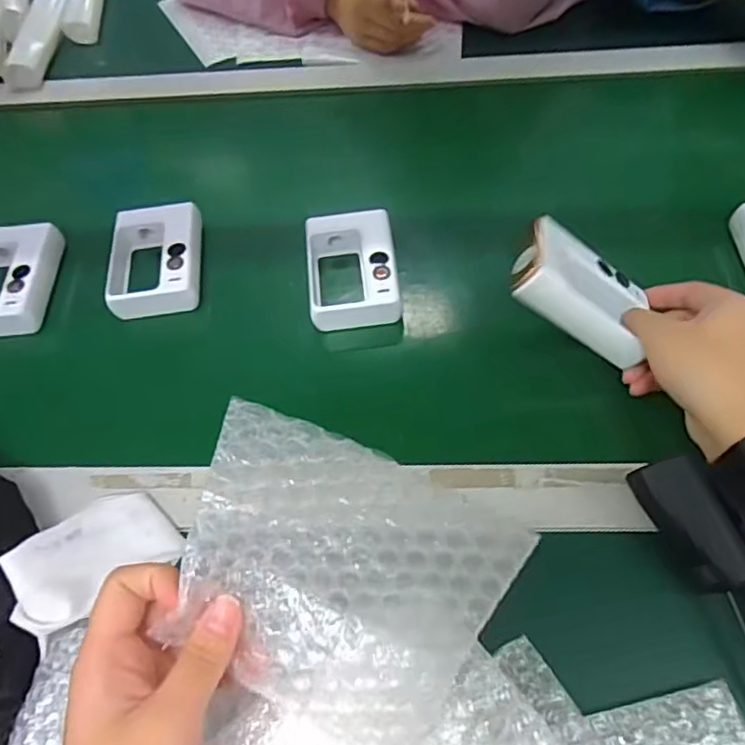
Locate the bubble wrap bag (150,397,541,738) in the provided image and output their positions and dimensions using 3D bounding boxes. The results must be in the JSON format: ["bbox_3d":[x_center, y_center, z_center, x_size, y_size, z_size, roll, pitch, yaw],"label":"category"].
[{"bbox_3d":[-0.015,0.082,0.241,0.123,0.015,0.108,24,103,3],"label":"bubble wrap bag"}]

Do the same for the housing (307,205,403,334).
[{"bbox_3d":[-0.016,-0.078,0.449,0.067,0.029,0.094,-8,57,0],"label":"housing"}]

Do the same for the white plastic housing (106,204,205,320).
[{"bbox_3d":[-0.172,-0.090,0.471,0.070,0.026,0.103,-8,57,-1],"label":"white plastic housing"}]

